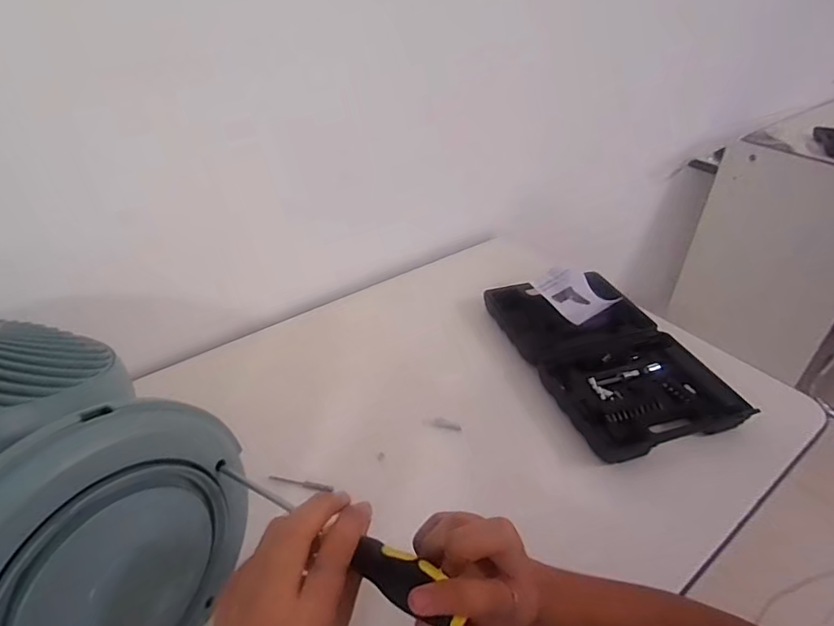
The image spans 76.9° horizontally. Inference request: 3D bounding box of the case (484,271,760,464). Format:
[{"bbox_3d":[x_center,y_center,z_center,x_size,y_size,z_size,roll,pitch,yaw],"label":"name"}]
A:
[{"bbox_3d":[0.266,0.054,0.737,0.212,0.038,0.322,-9,38,-14],"label":"case"}]

